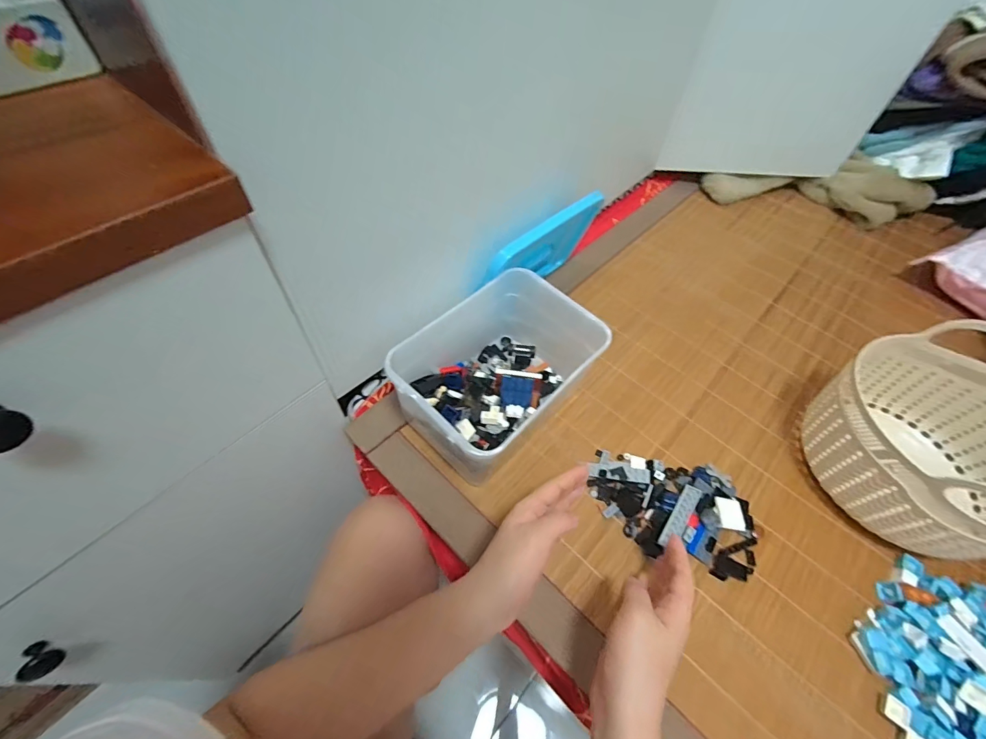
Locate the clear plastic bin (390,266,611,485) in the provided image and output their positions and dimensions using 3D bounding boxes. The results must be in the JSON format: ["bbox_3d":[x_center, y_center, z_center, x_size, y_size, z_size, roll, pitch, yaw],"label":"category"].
[{"bbox_3d":[0.006,0.011,0.474,0.146,0.121,0.211,39,61,21],"label":"clear plastic bin"}]

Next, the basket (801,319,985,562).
[{"bbox_3d":[0.471,0.084,0.448,0.225,0.126,0.216,-17,58,-15],"label":"basket"}]

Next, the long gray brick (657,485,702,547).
[{"bbox_3d":[0.201,0.157,0.446,0.020,0.004,0.079,36,63,20],"label":"long gray brick"}]

